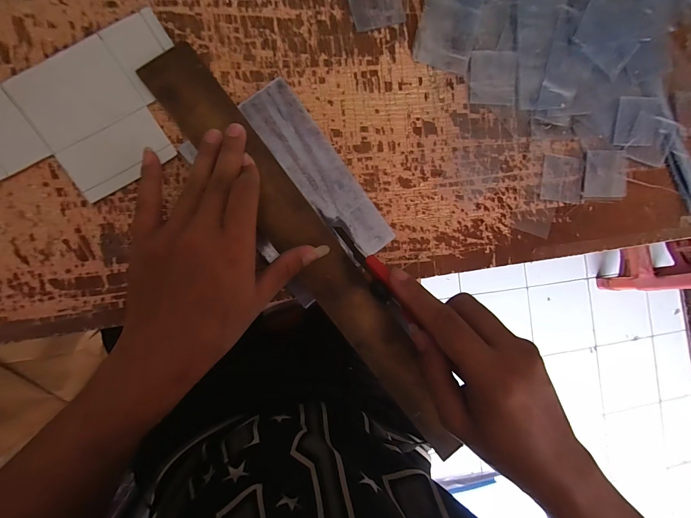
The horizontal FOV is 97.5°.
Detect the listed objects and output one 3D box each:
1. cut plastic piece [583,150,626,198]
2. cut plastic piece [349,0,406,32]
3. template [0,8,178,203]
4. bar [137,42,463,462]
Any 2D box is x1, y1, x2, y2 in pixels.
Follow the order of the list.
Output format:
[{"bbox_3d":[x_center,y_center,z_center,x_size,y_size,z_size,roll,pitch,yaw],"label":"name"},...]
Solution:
[{"bbox_3d":[0.265,-0.087,0.308,0.048,0.004,0.046,0,92,-9],"label":"cut plastic piece"},{"bbox_3d":[0.027,-0.233,0.270,0.047,0.004,0.048,-16,94,-8],"label":"cut plastic piece"},{"bbox_3d":[-0.198,-0.110,0.239,0.165,0.006,0.102,-35,97,-6],"label":"template"},{"bbox_3d":[-0.020,0.006,0.266,0.052,0.012,0.419,-36,96,-6],"label":"bar"}]

